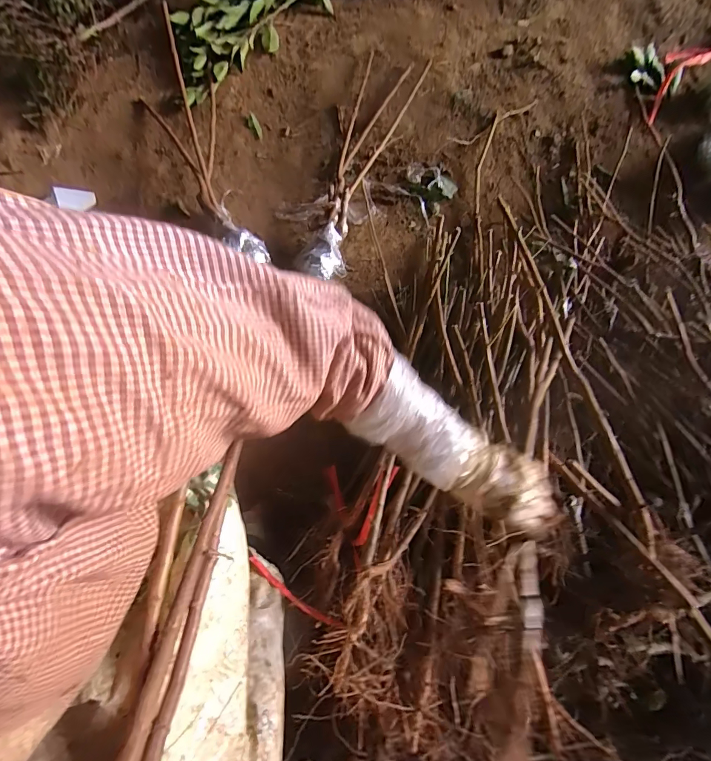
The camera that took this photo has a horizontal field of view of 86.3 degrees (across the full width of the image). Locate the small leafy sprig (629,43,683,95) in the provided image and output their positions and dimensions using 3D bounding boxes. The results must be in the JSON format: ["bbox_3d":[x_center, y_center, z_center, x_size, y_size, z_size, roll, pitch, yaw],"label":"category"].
[{"bbox_3d":[0.747,-0.772,0.945,0.117,0.028,0.135,5,79,2],"label":"small leafy sprig"}]

